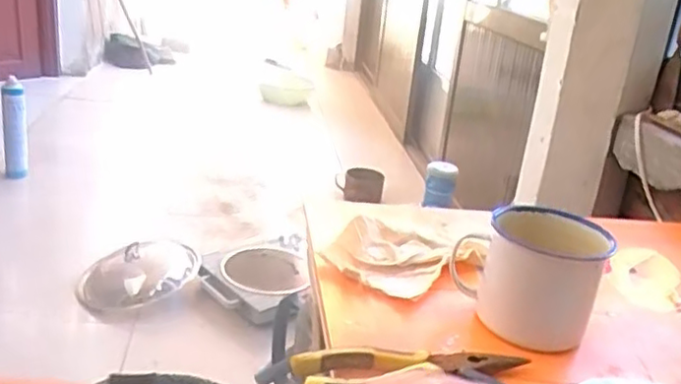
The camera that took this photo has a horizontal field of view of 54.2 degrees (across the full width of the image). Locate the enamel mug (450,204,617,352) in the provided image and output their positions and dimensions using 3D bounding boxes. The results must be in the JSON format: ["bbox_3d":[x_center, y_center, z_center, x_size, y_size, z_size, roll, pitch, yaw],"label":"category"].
[{"bbox_3d":[0.167,0.074,0.606,0.118,0.104,0.093,5,22,-5],"label":"enamel mug"}]

